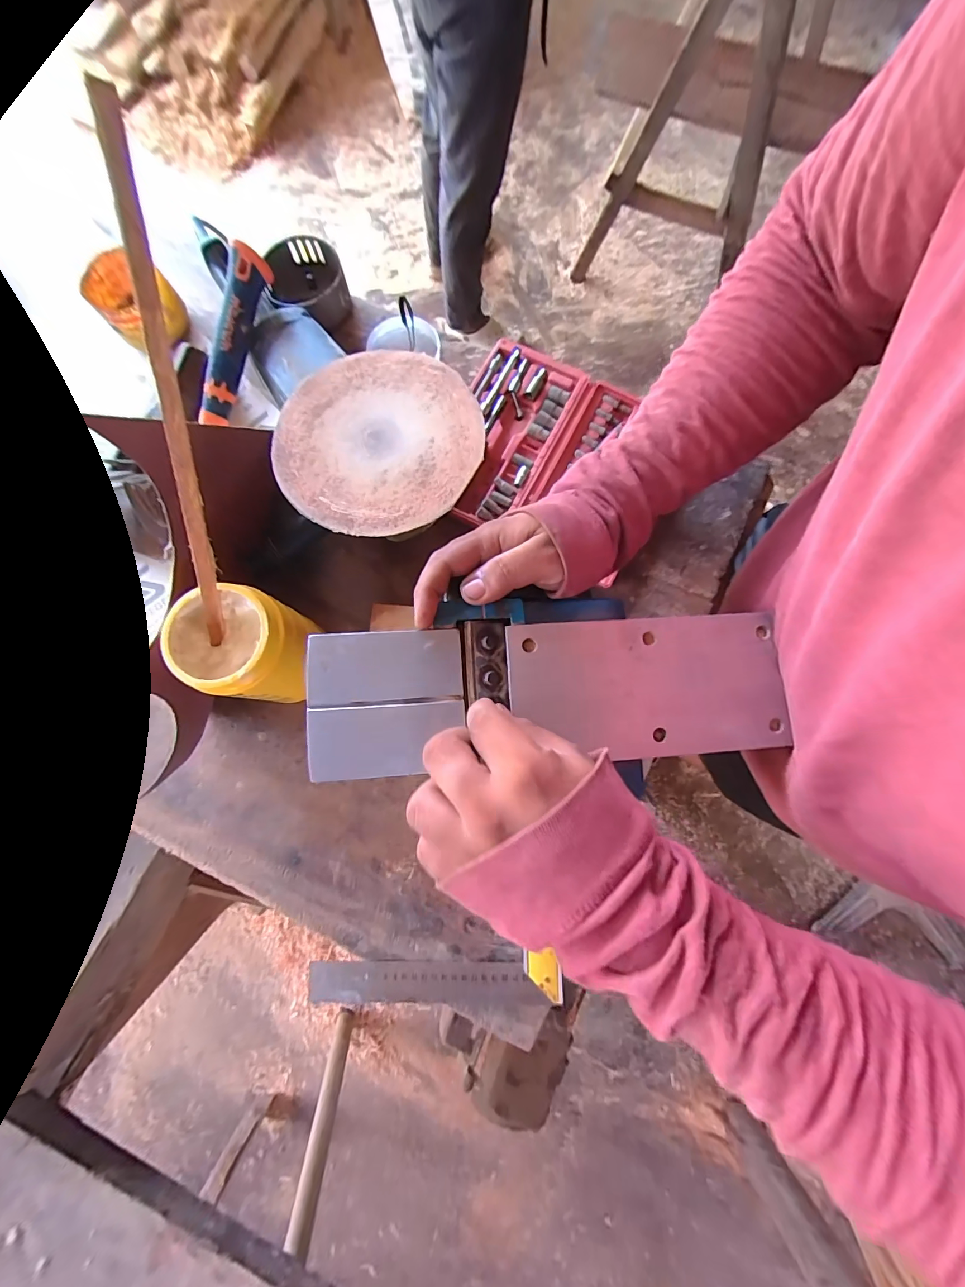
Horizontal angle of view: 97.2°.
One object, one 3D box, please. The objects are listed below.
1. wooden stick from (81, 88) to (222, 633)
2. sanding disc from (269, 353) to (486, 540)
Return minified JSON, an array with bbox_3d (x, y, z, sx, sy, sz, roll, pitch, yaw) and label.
[{"bbox_3d":[-0.199,-0.123,0.280,0.012,0.312,0.009,20,38,5],"label":"wooden stick"},{"bbox_3d":[-0.088,-0.173,0.362,0.170,0.006,0.169,0,80,1],"label":"sanding disc"}]

